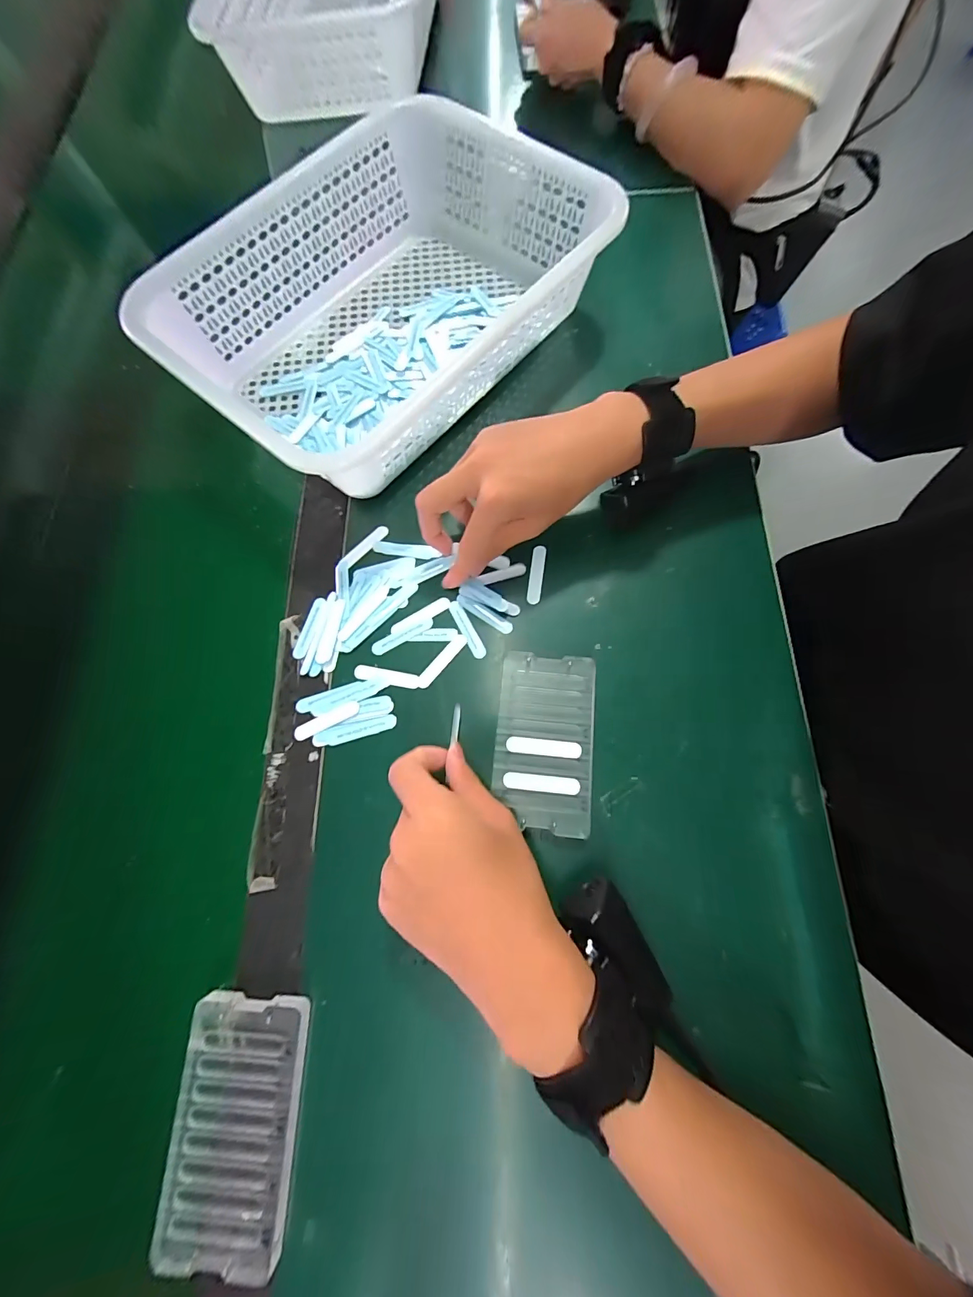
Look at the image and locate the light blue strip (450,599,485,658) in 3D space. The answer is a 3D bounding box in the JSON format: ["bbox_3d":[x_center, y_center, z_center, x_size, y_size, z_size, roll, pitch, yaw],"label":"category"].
[{"bbox_3d":[-0.015,-0.016,0.326,0.010,0.004,0.050,-27,75,-6],"label":"light blue strip"}]

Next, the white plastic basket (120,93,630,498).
[{"bbox_3d":[-0.081,-0.306,0.372,0.258,0.082,0.358,38,79,11],"label":"white plastic basket"}]

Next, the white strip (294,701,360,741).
[{"bbox_3d":[-0.118,0.053,0.308,0.050,0.004,0.011,-26,75,-6],"label":"white strip"}]

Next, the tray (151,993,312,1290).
[{"bbox_3d":[-0.145,0.275,0.244,0.072,0.013,0.120,0,74,2],"label":"tray"}]

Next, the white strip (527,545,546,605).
[{"bbox_3d":[0.041,-0.060,0.338,0.011,0.004,0.051,8,74,4],"label":"white strip"}]

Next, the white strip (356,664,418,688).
[{"bbox_3d":[-0.076,0.021,0.318,0.049,0.004,0.011,10,75,4],"label":"white strip"}]

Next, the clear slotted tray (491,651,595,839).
[{"bbox_3d":[0.041,0.063,0.297,0.066,0.012,0.118,6,74,3],"label":"clear slotted tray"}]

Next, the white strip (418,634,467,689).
[{"bbox_3d":[-0.034,0.009,0.320,0.010,0.004,0.051,39,79,11],"label":"white strip"}]

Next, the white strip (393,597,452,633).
[{"bbox_3d":[-0.052,-0.026,0.331,0.050,0.004,0.010,-31,76,-7],"label":"white strip"}]

